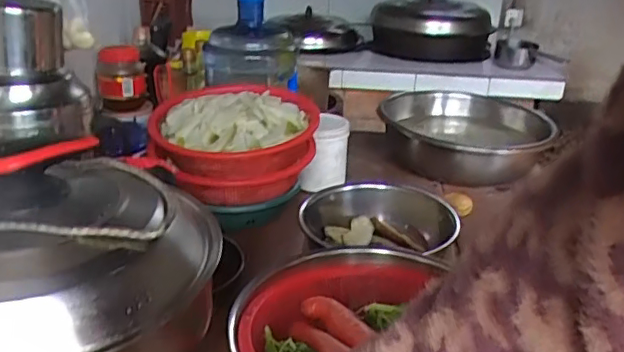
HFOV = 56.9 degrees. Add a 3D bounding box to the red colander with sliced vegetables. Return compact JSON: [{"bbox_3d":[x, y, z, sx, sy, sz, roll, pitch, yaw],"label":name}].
[{"bbox_3d":[-0.130,-0.066,1.027,0.293,0.136,0.270,-3,24,-16],"label":"red colander with sliced vegetables"}]

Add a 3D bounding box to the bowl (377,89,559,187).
[{"bbox_3d":[0.329,-0.092,1.287,0.339,0.128,0.339,7,23,7],"label":"bowl"}]

